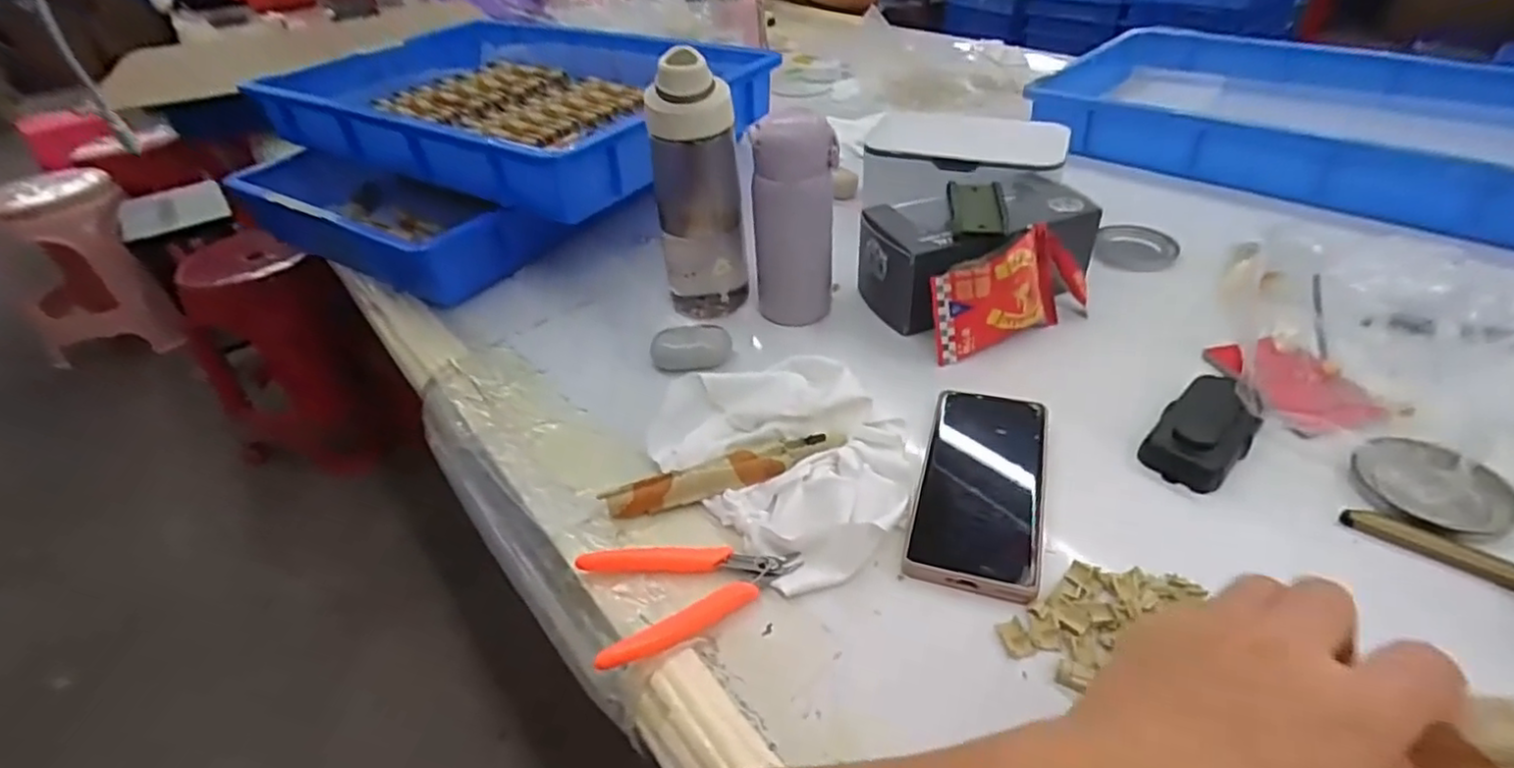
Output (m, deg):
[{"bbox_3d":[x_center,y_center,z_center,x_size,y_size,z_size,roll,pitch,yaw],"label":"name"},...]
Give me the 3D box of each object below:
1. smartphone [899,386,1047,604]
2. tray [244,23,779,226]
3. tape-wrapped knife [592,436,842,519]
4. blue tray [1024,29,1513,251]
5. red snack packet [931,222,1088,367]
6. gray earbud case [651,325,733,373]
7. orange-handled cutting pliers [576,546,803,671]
[{"bbox_3d":[0.147,0.061,0.447,0.075,0.015,0.166,11,41,17],"label":"smartphone"},{"bbox_3d":[-0.277,-0.333,0.797,0.489,0.071,0.370,16,44,25],"label":"tray"},{"bbox_3d":[-0.019,0.059,0.456,0.161,0.021,0.023,-12,40,-11],"label":"tape-wrapped knife"},{"bbox_3d":[0.668,-0.323,0.830,0.537,0.081,0.381,29,50,35],"label":"blue tray"},{"bbox_3d":[0.208,-0.076,0.560,0.143,0.075,0.036,-20,42,-19],"label":"red snack packet"},{"bbox_3d":[-0.054,-0.030,0.565,0.065,0.028,0.032,-6,39,-3],"label":"gray earbud case"},{"bbox_3d":[-0.037,0.115,0.400,0.121,0.015,0.075,-13,40,-12],"label":"orange-handled cutting pliers"}]

